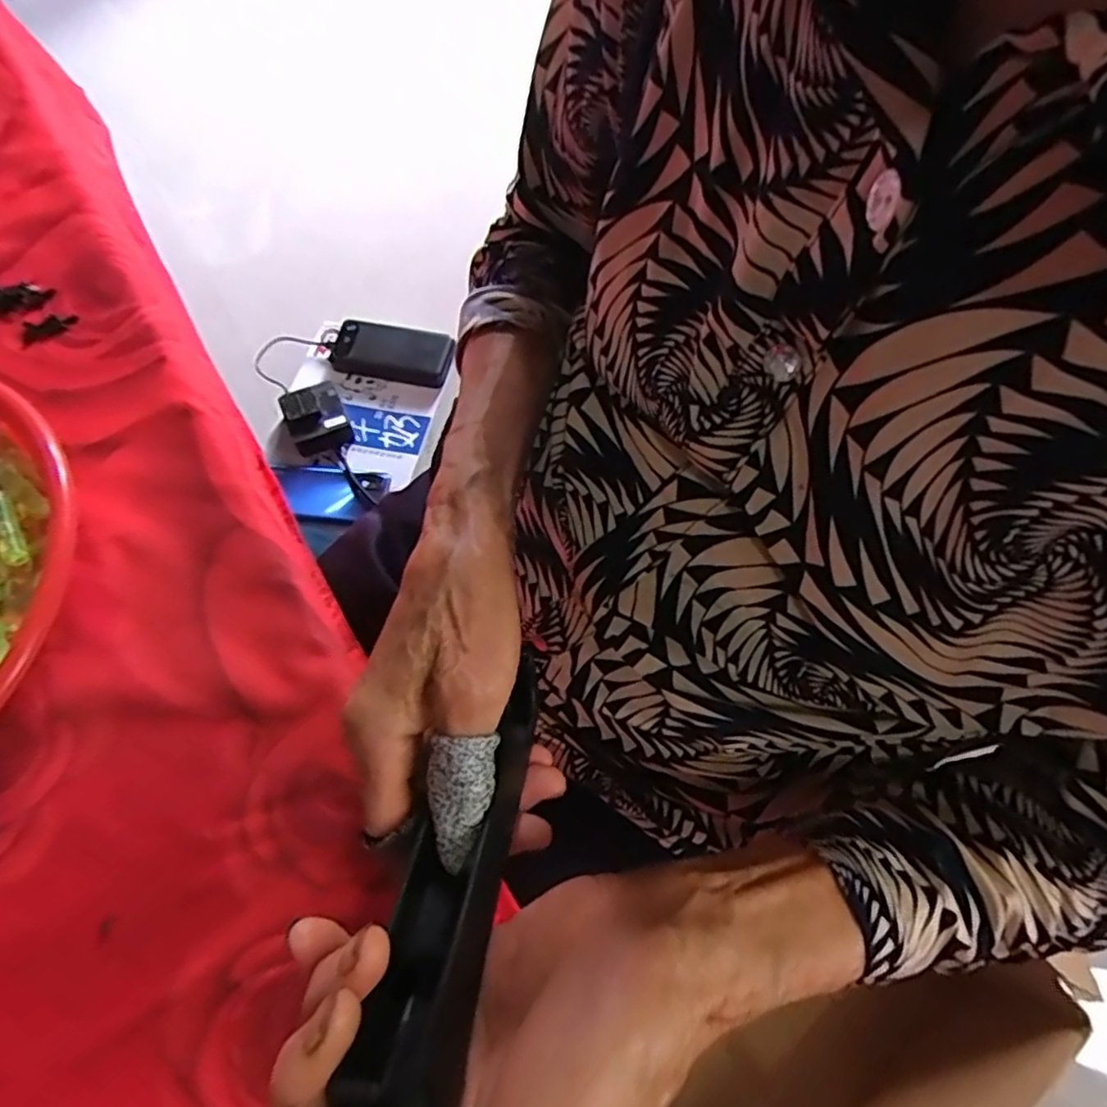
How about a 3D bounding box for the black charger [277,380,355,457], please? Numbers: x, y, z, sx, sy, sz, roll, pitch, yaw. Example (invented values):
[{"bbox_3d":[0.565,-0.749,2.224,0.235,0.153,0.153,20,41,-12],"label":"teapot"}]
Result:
[{"bbox_3d":[-0.291,-0.166,0.796,0.069,0.046,0.085,-25,68,-10],"label":"black charger"}]

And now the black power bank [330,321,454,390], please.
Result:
[{"bbox_3d":[-0.211,-0.261,0.853,0.153,0.024,0.074,15,67,7],"label":"black power bank"}]

